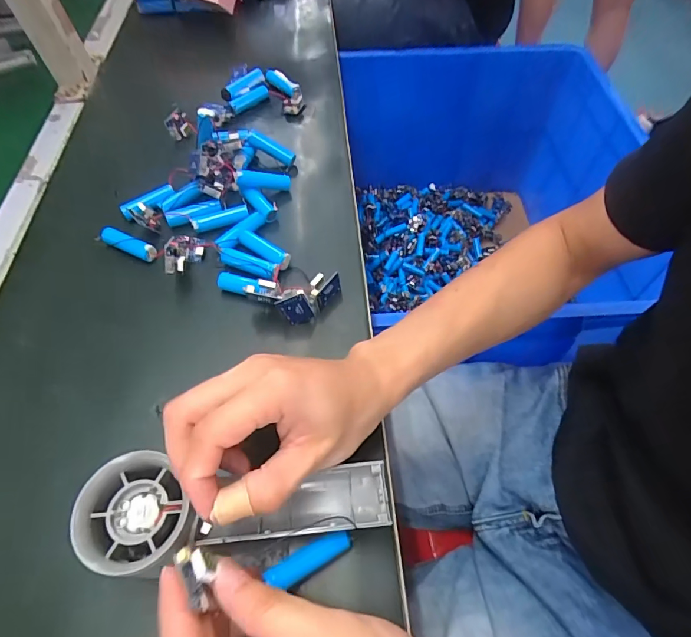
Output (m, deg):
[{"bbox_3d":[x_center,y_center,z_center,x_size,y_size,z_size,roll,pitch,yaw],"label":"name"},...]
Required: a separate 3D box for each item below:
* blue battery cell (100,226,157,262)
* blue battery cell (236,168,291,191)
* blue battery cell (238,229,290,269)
[{"bbox_3d":[-0.191,-0.066,0.379,0.058,0.015,0.015,23,60,16],"label":"blue battery cell"},{"bbox_3d":[-0.077,-0.134,0.413,0.052,0.018,0.017,-6,54,-29],"label":"blue battery cell"},{"bbox_3d":[-0.070,-0.060,0.366,0.050,0.012,0.014,34,63,21],"label":"blue battery cell"}]

